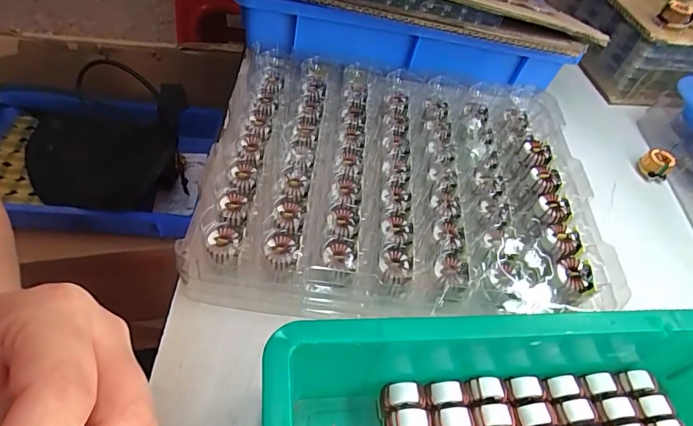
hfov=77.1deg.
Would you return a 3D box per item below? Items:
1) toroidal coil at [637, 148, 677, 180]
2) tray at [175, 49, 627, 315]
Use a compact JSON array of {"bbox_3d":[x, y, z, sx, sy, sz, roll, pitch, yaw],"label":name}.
[{"bbox_3d":[0.315,-0.049,0.444,0.023,0.026,0.028,-35,63,-30],"label":"toroidal coil"},{"bbox_3d":[0.049,-0.039,0.361,0.307,0.031,0.268,7,50,-3],"label":"tray"}]

